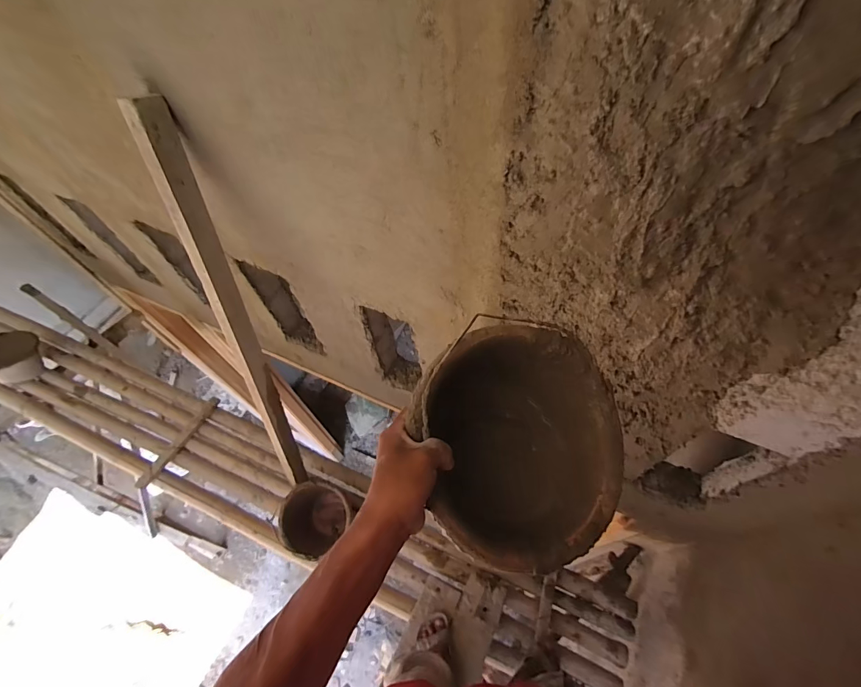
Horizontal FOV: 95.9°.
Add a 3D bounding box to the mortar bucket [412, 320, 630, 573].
[{"bbox_3d":[0.081,0.119,0.484,0.246,0.180,0.257,-44,95,-22],"label":"mortar bucket"}]

